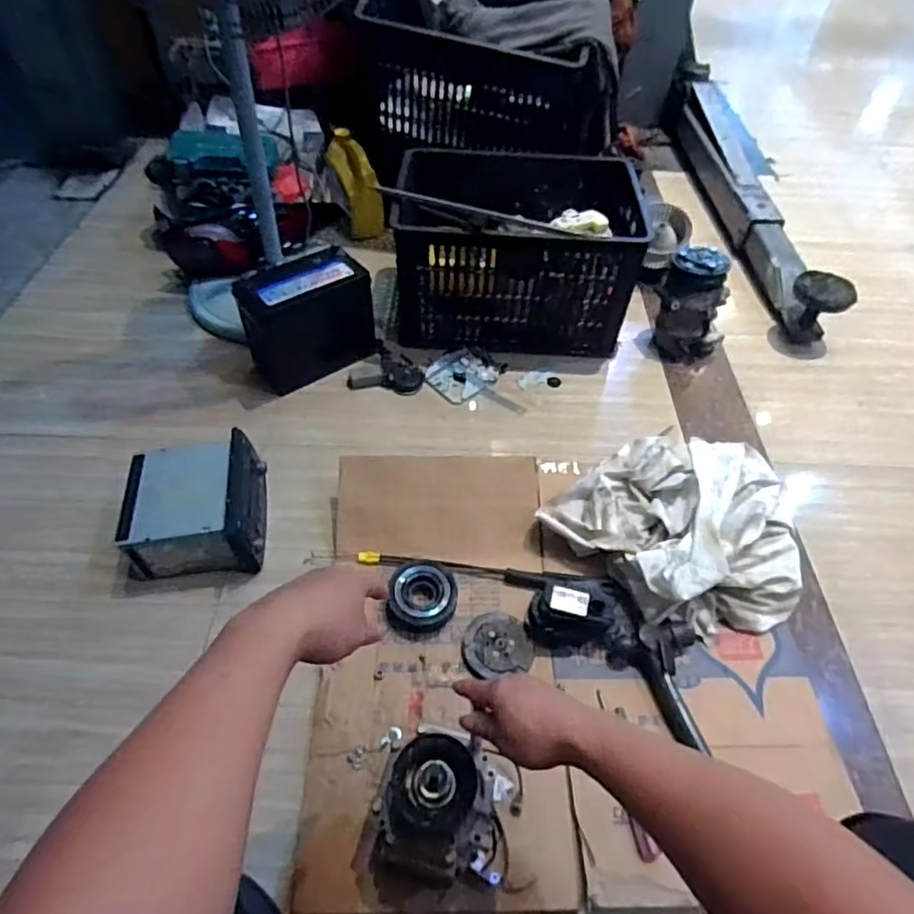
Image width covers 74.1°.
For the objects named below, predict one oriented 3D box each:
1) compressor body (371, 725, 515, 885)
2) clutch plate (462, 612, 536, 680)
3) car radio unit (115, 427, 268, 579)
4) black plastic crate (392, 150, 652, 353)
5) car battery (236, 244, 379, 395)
[{"bbox_3d":[-0.010,0.384,0.666,0.146,0.176,0.133,10,51,6],"label":"compressor body"},{"bbox_3d":[0.057,0.270,0.877,0.097,0.020,0.094,1,50,-2],"label":"clutch plate"},{"bbox_3d":[-0.408,0.074,0.958,0.195,0.122,0.205,-3,51,-5],"label":"car radio unit"},{"bbox_3d":[0.124,-0.445,1.324,0.489,0.268,0.347,2,50,-1],"label":"black plastic crate"},{"bbox_3d":[-0.290,-0.274,1.189,0.241,0.192,0.127,-27,56,-22],"label":"car battery"}]

